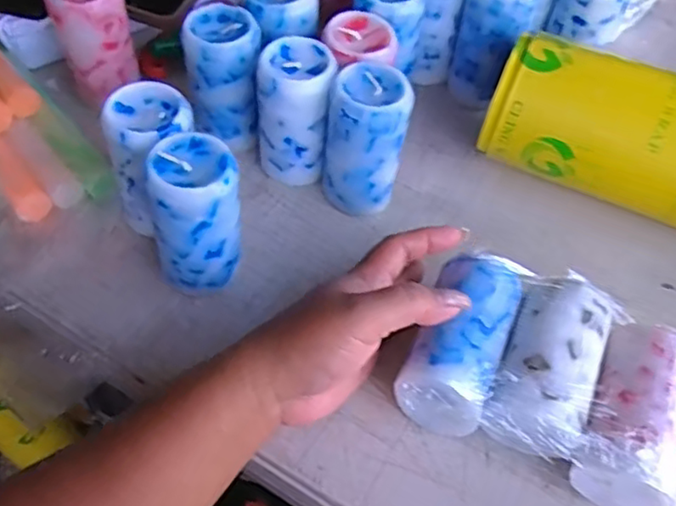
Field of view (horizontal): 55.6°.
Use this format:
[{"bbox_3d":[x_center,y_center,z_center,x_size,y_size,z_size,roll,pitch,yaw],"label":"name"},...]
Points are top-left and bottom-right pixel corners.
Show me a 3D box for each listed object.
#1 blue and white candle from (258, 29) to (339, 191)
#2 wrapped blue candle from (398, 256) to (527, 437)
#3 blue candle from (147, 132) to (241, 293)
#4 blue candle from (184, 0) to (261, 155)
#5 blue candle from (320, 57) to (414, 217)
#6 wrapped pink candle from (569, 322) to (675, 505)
[{"bbox_3d":[-0.030,-0.095,0.440,0.053,0.089,0.054,1,56,-2],"label":"blue and white candle"},{"bbox_3d":[0.071,0.047,0.359,0.047,0.048,0.101,23,62,13],"label":"wrapped blue candle"},{"bbox_3d":[-0.085,-0.023,0.379,0.052,0.088,0.050,1,56,-2],"label":"blue candle"},{"bbox_3d":[-0.077,-0.122,0.451,0.051,0.085,0.053,11,56,6],"label":"blue candle"},{"bbox_3d":[0.017,-0.077,0.430,0.051,0.096,0.058,5,56,1],"label":"blue candle"},{"bbox_3d":[0.162,0.088,0.347,0.054,0.057,0.104,26,59,15],"label":"wrapped pink candle"}]

